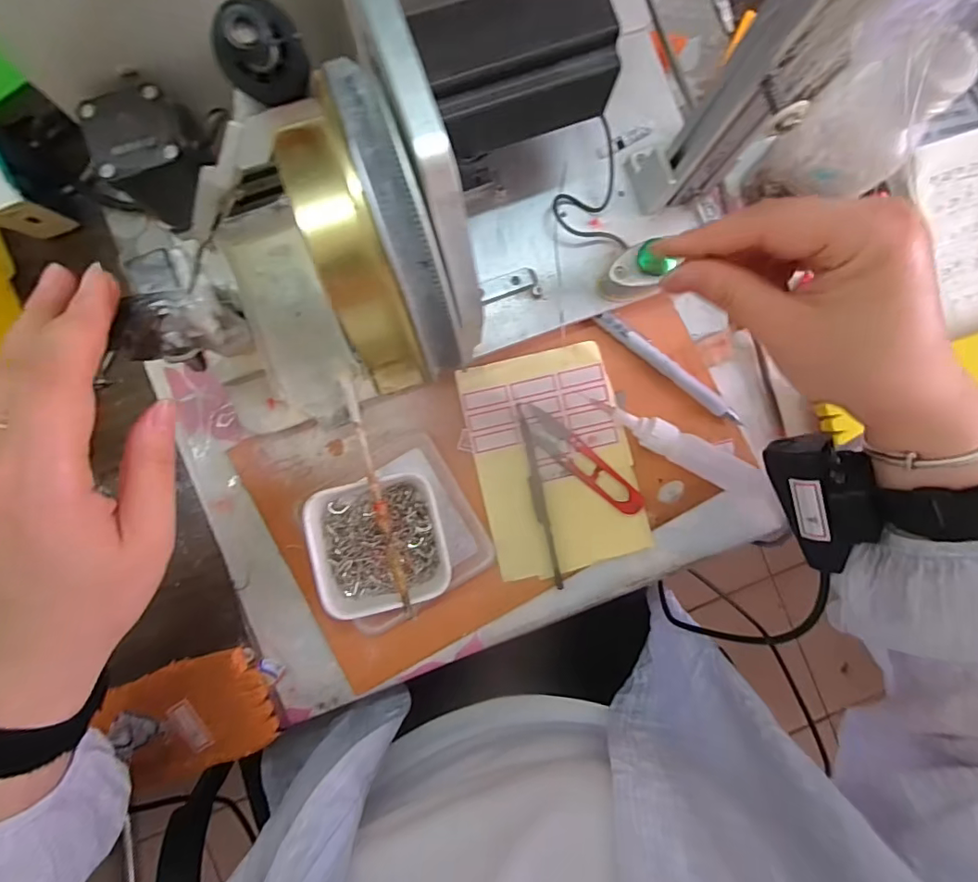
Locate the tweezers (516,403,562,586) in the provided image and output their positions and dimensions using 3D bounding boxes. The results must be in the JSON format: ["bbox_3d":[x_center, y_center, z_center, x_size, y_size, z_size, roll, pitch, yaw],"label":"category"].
[{"bbox_3d":[0.034,0.038,0.358,0.009,0.010,0.126,-11,89,-4],"label":"tweezers"}]

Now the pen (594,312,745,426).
[{"bbox_3d":[0.126,-0.051,0.367,0.122,0.010,0.011,37,86,-2],"label":"pen"}]

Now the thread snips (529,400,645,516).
[{"bbox_3d":[0.066,0.015,0.362,0.100,0.009,0.021,40,86,-2],"label":"thread snips"}]

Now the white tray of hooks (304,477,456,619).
[{"bbox_3d":[-0.070,0.066,0.343,0.083,0.034,0.083,-12,91,-3],"label":"white tray of hooks"}]

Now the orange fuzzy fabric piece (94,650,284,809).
[{"bbox_3d":[-0.194,0.181,0.343,0.093,0.020,0.071,-22,90,-4],"label":"orange fuzzy fabric piece"}]

